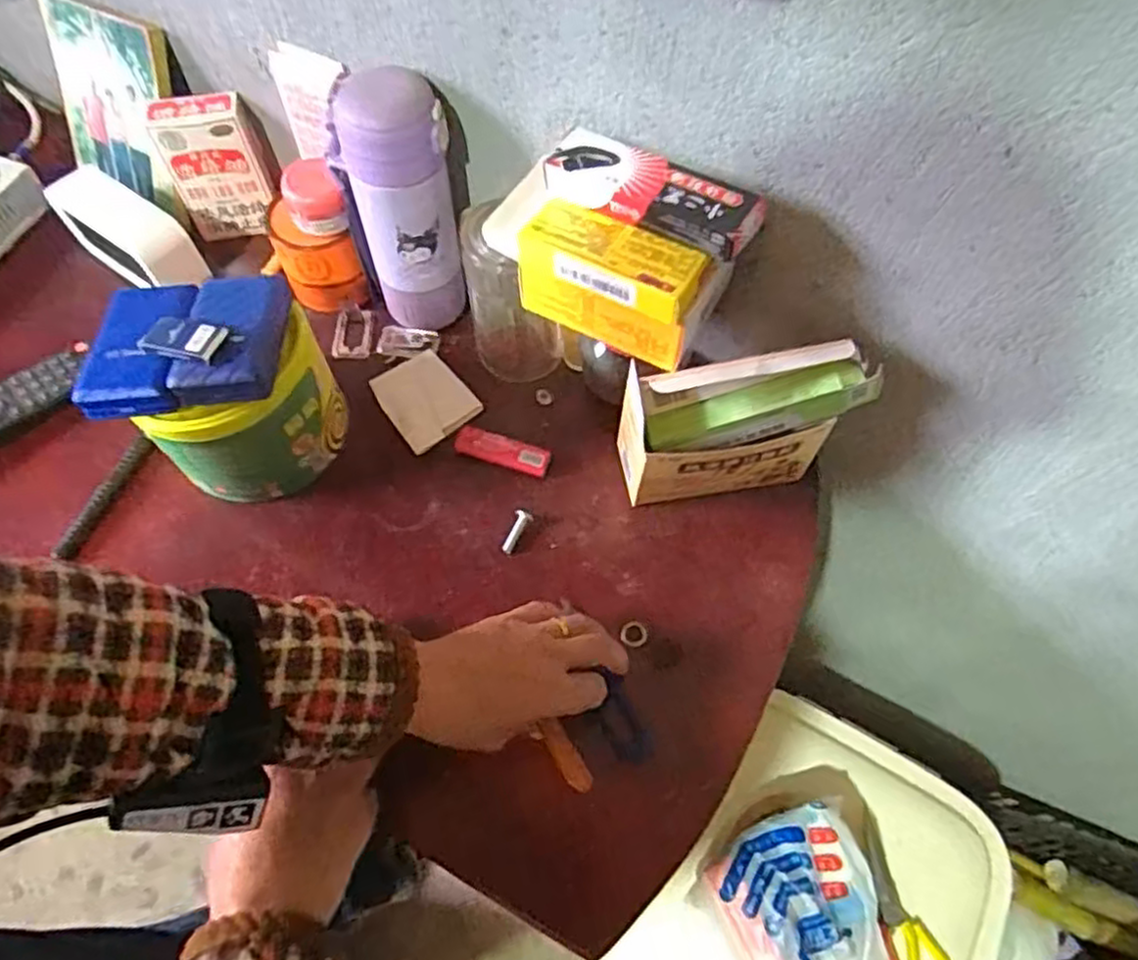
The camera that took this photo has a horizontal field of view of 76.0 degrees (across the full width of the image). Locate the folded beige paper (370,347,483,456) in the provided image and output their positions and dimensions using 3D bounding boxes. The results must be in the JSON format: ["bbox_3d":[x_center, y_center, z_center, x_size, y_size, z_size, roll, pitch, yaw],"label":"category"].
[{"bbox_3d":[-0.123,-0.069,0.617,0.068,0.012,0.084,-36,69,-17],"label":"folded beige paper"}]

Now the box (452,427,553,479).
[{"bbox_3d":[-0.054,-0.022,0.593,0.080,0.010,0.022,16,64,8],"label":"box"}]

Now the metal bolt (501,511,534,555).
[{"bbox_3d":[-0.040,0.041,0.560,0.014,0.009,0.035,16,65,9],"label":"metal bolt"}]

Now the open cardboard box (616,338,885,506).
[{"bbox_3d":[0.122,-0.042,0.524,0.158,0.139,0.054,-5,63,-3],"label":"open cardboard box"}]

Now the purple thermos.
[{"bbox_3d":[-0.127,-0.210,0.575,0.078,0.207,0.067,-14,64,-7],"label":"purple thermos"}]

